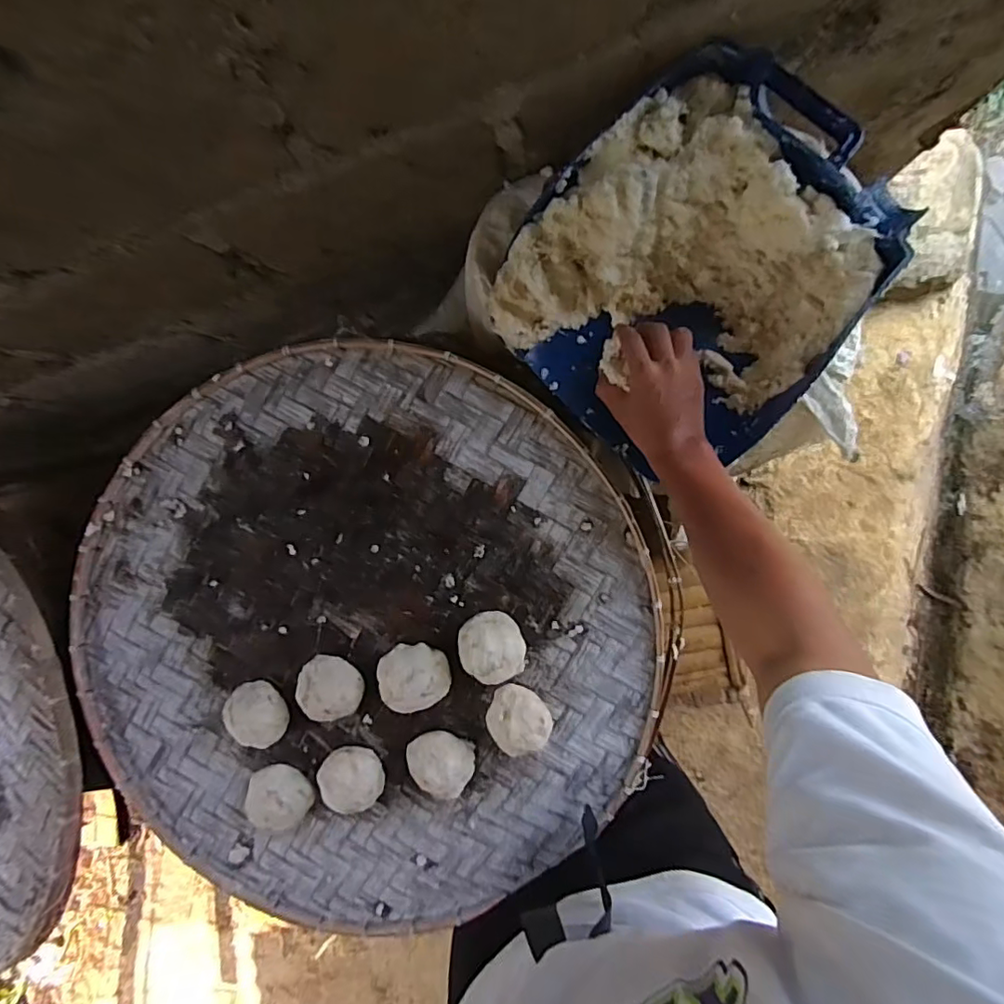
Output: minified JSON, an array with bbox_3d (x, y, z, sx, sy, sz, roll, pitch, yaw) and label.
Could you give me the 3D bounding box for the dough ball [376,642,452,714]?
[{"bbox_3d":[-0.103,0.206,0.642,0.084,0.048,0.074,-9,94,9],"label":"dough ball"}]

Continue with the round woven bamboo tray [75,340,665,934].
[{"bbox_3d":[-0.184,0.167,0.652,0.690,0.052,0.690,1,95,8],"label":"round woven bamboo tray"}]

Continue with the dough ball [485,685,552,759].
[{"bbox_3d":[0.019,0.251,0.629,0.071,0.046,0.082,-44,88,9],"label":"dough ball"}]

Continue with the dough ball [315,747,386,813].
[{"bbox_3d":[-0.184,0.337,0.663,0.076,0.043,0.077,35,99,4],"label":"dough ball"}]

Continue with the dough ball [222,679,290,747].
[{"bbox_3d":[-0.304,0.264,0.680,0.070,0.034,0.078,-40,89,9],"label":"dough ball"}]

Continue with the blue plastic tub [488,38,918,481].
[{"bbox_3d":[0.179,-0.225,0.558,0.306,0.121,0.326,39,99,3],"label":"blue plastic tub"}]

